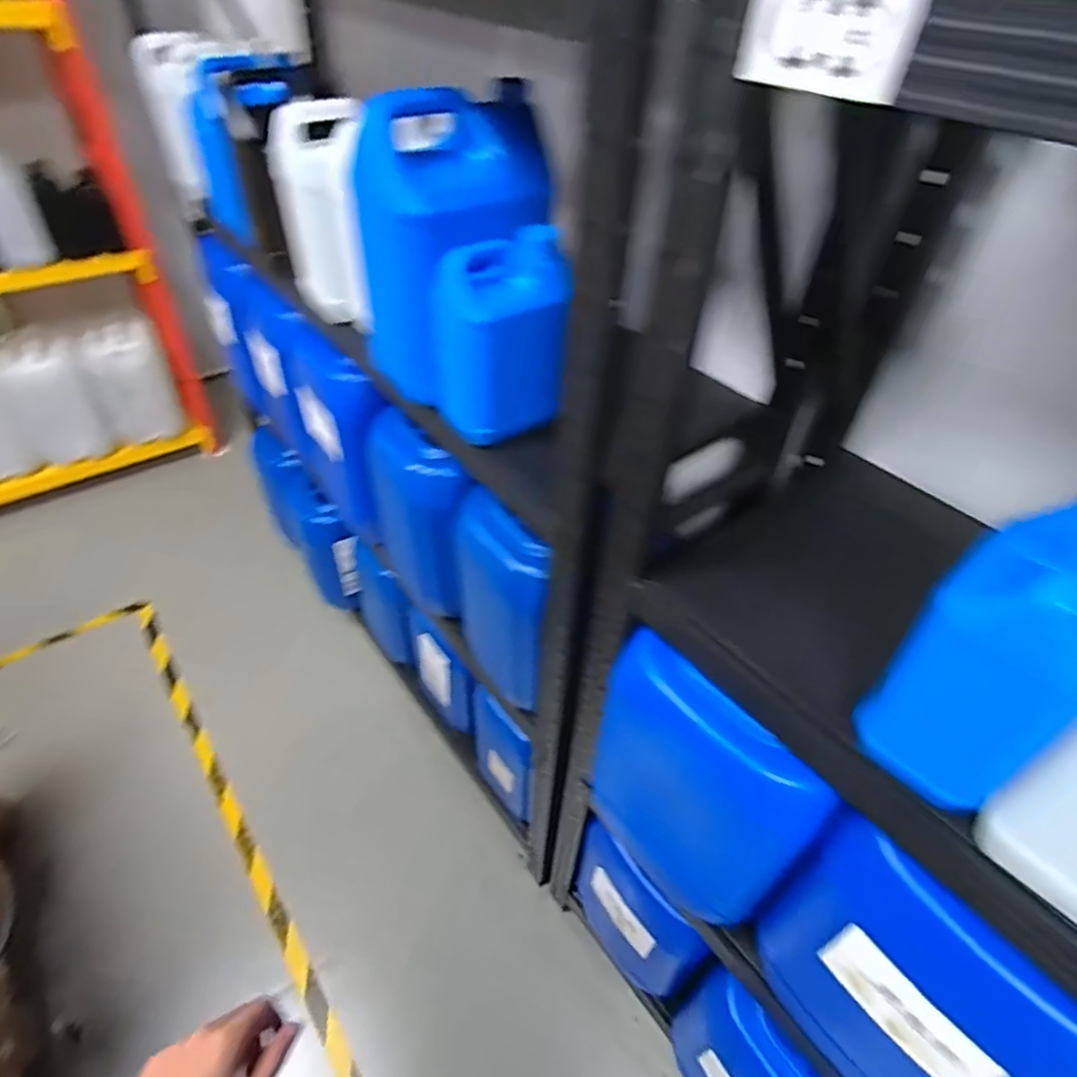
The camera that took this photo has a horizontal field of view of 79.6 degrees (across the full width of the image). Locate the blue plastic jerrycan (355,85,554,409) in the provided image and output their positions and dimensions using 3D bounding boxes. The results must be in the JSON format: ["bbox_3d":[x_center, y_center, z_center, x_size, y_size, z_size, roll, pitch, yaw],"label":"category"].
[{"bbox_3d":[-0.094,-0.359,0.808,0.197,0.317,0.167,-26,51,-28],"label":"blue plastic jerrycan"}]

